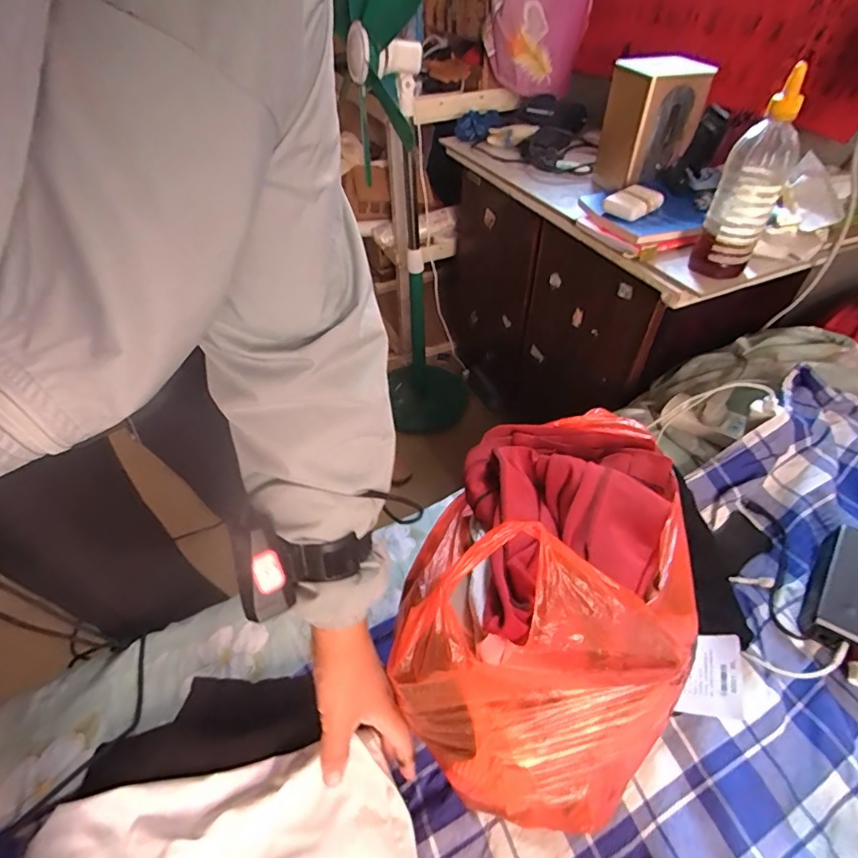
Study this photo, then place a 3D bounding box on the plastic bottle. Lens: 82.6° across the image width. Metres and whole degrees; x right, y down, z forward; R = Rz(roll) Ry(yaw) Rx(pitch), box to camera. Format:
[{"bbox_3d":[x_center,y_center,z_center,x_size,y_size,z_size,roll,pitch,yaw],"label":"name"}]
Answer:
[{"bbox_3d":[0.413,-0.309,0.628,0.071,0.215,0.058,16,48,14],"label":"plastic bottle"}]

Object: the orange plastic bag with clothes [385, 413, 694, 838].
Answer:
[{"bbox_3d":[0.102,0.124,0.441,0.222,0.202,0.332,8,46,7],"label":"orange plastic bag with clothes"}]

